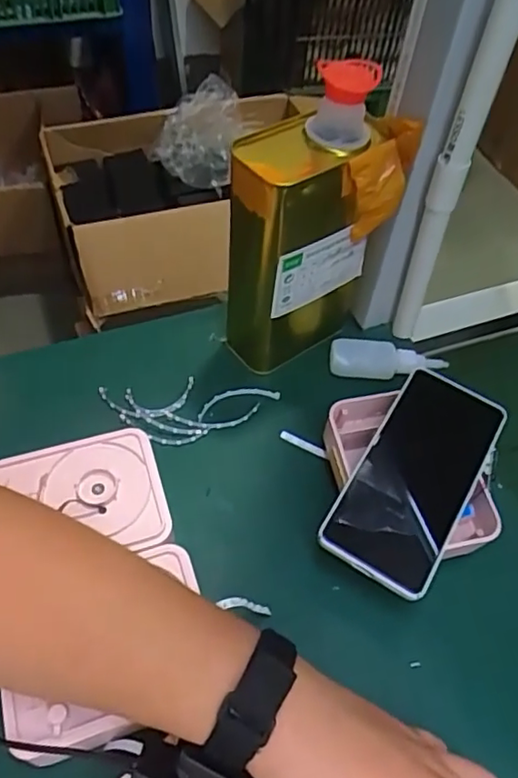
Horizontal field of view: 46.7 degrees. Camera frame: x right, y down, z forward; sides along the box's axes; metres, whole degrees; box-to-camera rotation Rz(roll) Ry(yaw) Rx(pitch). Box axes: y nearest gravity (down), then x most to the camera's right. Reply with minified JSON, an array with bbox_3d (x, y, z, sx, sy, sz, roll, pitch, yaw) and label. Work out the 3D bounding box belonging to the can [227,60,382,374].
[{"bbox_3d":[0.035,-0.123,0.488,0.121,0.236,0.061,-28,60,-23],"label":"can"}]

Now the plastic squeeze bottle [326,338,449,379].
[{"bbox_3d":[0.117,-0.024,0.550,0.103,0.027,0.030,9,53,2],"label":"plastic squeeze bottle"}]

